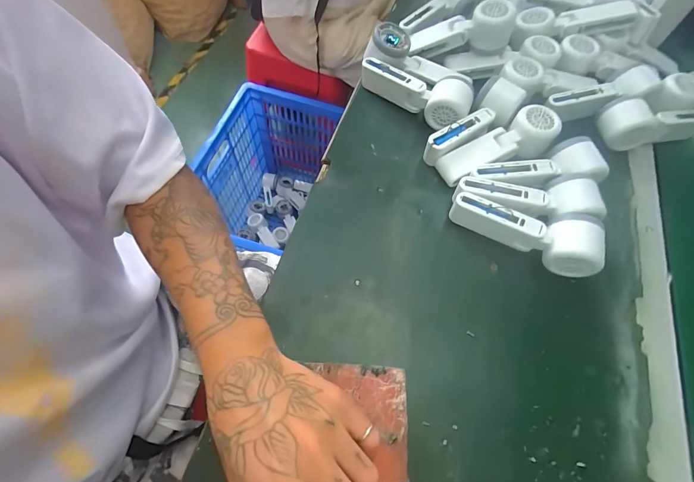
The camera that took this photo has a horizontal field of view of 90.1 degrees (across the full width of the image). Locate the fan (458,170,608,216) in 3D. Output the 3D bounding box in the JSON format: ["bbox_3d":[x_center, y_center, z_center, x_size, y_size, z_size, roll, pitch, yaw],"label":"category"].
[{"bbox_3d":[0.210,-0.048,0.415,0.160,0.055,0.049,7,63,-1],"label":"fan"}]

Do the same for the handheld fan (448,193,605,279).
[{"bbox_3d":[0.200,-0.008,0.398,0.158,0.053,0.054,16,64,6],"label":"handheld fan"}]

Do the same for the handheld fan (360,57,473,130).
[{"bbox_3d":[0.099,-0.220,0.496,0.164,0.053,0.060,36,68,15],"label":"handheld fan"}]

